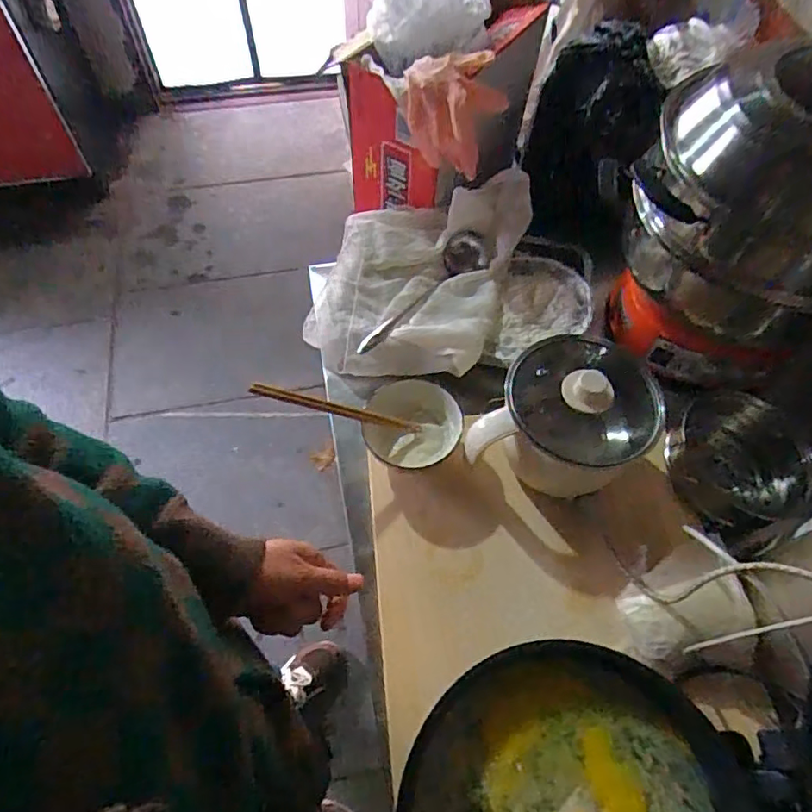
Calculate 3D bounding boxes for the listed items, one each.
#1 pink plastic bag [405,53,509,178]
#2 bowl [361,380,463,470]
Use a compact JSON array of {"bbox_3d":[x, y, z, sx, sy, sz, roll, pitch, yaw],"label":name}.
[{"bbox_3d":[0.062,-0.402,0.770,0.134,0.123,0.119,-8,60,-6],"label":"pink plastic bag"},{"bbox_3d":[0.010,0.031,0.693,0.122,0.050,0.120,2,60,0],"label":"bowl"}]

